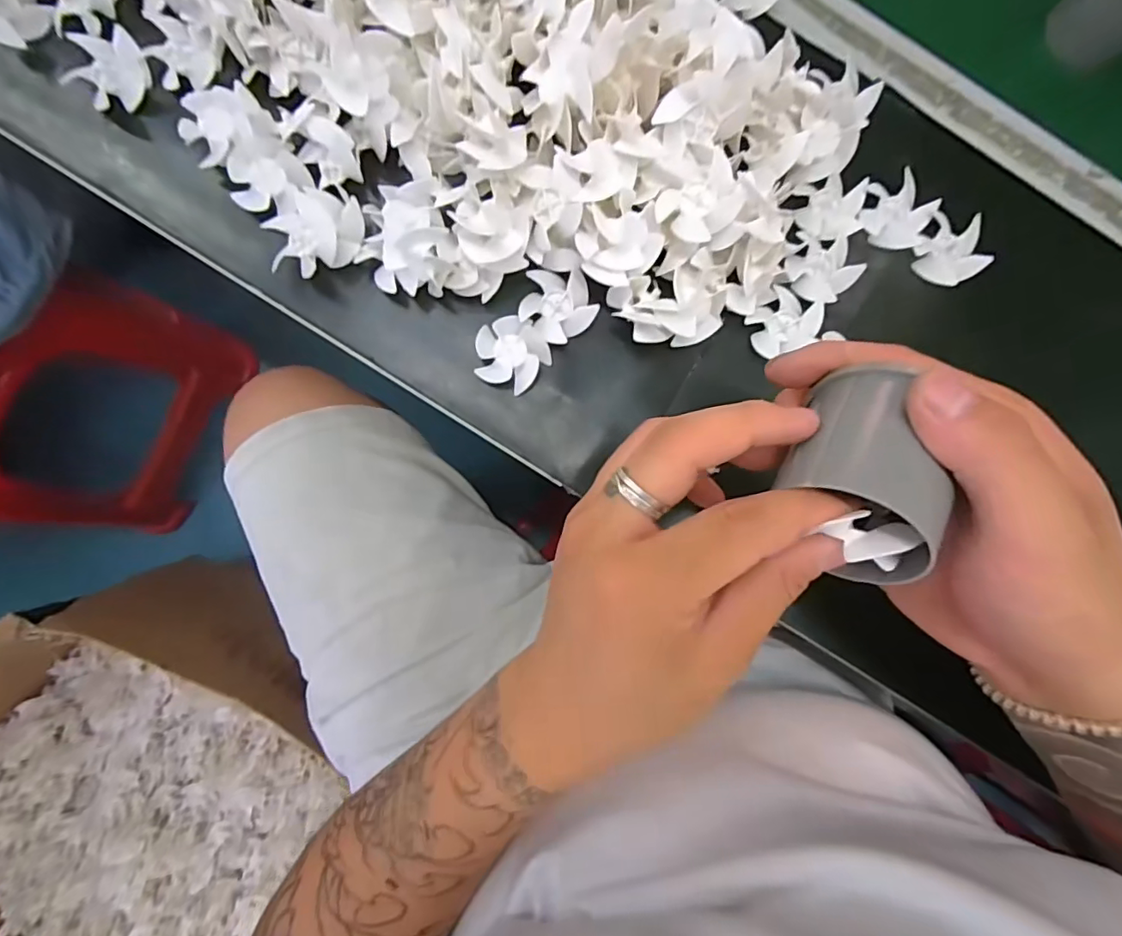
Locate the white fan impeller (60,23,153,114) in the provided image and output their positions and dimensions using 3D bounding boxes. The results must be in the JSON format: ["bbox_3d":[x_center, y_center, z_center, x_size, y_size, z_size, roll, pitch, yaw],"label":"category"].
[{"bbox_3d":[-0.247,-0.218,0.295,0.035,0.017,0.041,40,86,0],"label":"white fan impeller"}]

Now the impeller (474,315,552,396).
[{"bbox_3d":[-0.029,-0.065,0.305,0.040,0.011,0.038,0,87,-3],"label":"impeller"}]

